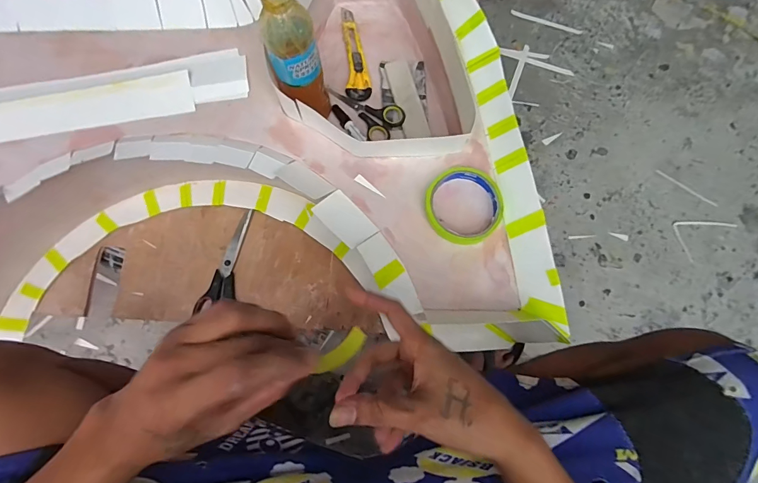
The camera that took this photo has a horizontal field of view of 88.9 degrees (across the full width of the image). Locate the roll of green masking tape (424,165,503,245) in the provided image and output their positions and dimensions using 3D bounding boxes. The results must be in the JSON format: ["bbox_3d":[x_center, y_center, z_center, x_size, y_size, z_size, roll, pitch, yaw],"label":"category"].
[{"bbox_3d":[0.098,-0.042,0.452,0.087,0.024,0.084,0,77,1],"label":"roll of green masking tape"}]

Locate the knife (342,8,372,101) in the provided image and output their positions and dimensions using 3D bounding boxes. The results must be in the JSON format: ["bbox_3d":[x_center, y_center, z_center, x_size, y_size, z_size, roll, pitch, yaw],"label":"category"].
[{"bbox_3d":[-0.036,-0.296,0.605,0.037,0.016,0.166,-4,77,0],"label":"knife"}]

